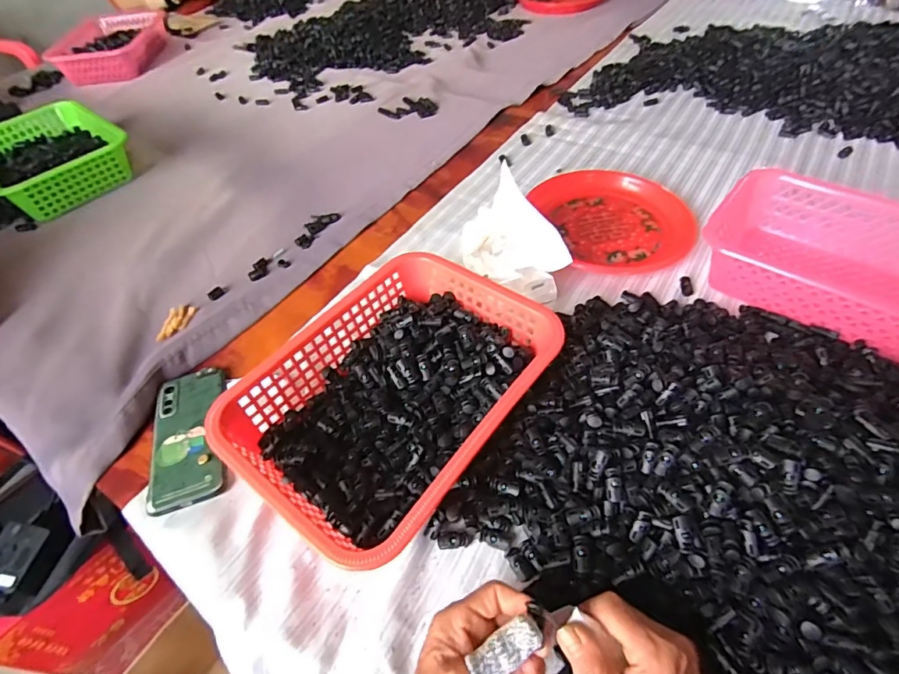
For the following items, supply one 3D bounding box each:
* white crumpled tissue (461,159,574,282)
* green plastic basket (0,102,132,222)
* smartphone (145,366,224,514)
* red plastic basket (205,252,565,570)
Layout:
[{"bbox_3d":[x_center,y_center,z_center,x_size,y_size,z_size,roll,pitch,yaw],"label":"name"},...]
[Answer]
[{"bbox_3d":[0.064,-0.125,0.608,0.080,0.106,0.173,-29,55,-17],"label":"white crumpled tissue"},{"bbox_3d":[-0.717,-0.323,0.868,0.272,0.067,0.218,35,62,27],"label":"green plastic basket"},{"bbox_3d":[-0.276,0.101,0.510,0.073,0.007,0.161,-16,52,-8],"label":"smartphone"},{"bbox_3d":[-0.050,0.054,0.479,0.214,0.073,0.297,31,60,26],"label":"red plastic basket"}]

